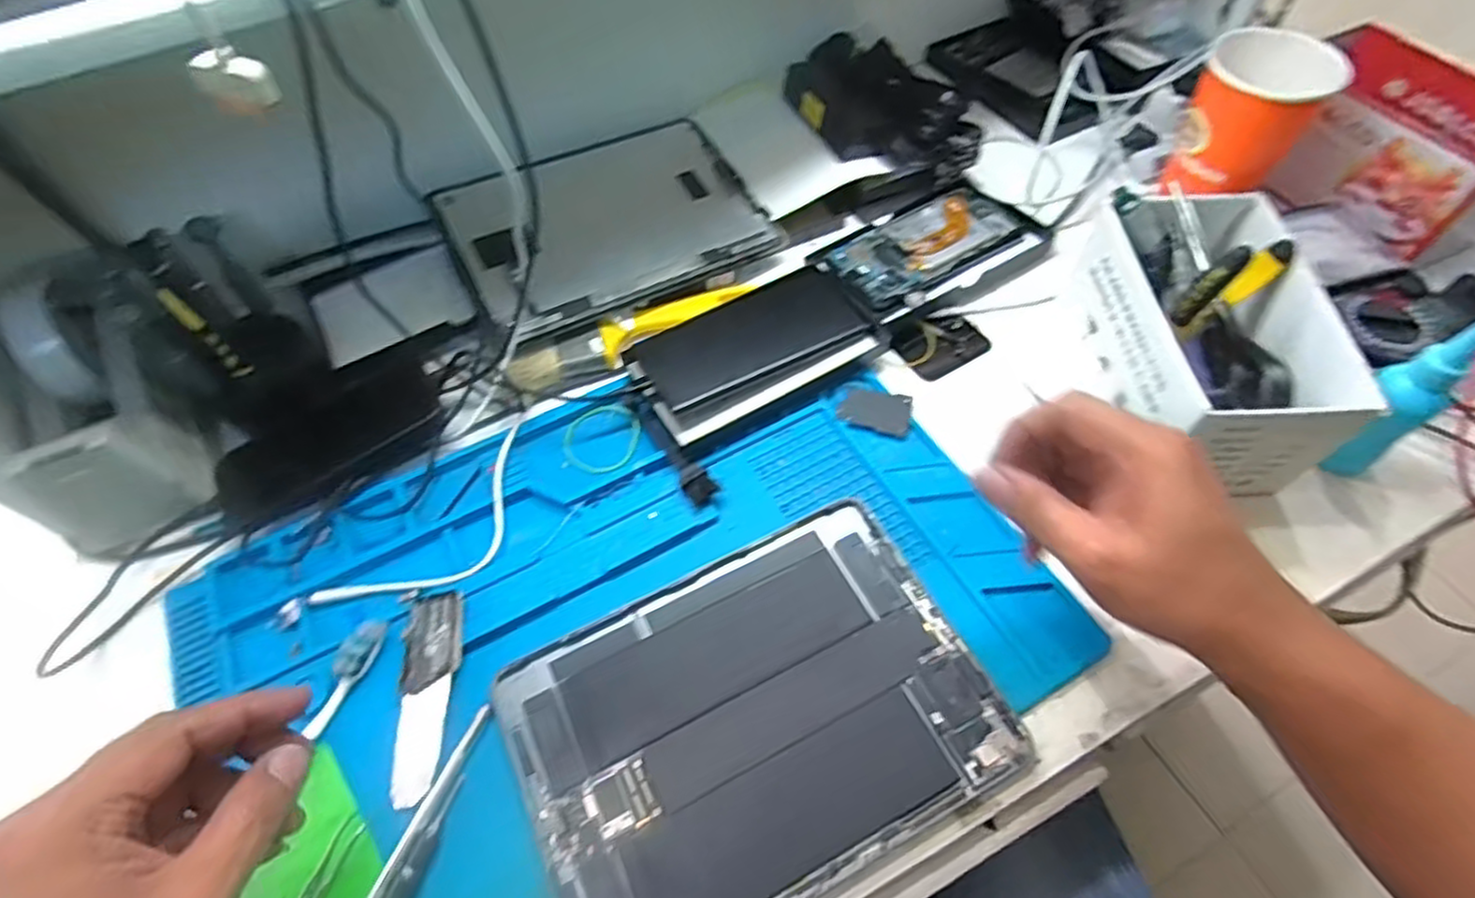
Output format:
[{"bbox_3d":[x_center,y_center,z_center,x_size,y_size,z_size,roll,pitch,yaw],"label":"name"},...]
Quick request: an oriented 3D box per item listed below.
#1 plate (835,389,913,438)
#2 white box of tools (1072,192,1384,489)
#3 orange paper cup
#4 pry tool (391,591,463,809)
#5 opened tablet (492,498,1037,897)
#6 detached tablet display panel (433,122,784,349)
[{"bbox_3d":[0.095,-0.027,0.484,0.048,0.004,0.033,10,58,10],"label":"plate"},{"bbox_3d":[0.291,-0.071,0.442,0.105,0.090,0.178,0,57,4],"label":"white box of tools"},{"bbox_3d":[0.374,-0.243,0.523,0.079,0.098,0.072,-2,57,3],"label":"orange paper cup"},{"bbox_3d":[-0.172,0.135,0.393,0.033,0.004,0.112,-10,57,-3],"label":"pry tool"},{"bbox_3d":[0.008,0.146,0.385,0.242,0.011,0.176,-25,58,-12],"label":"opened tablet"},{"bbox_3d":[-0.103,-0.183,0.563,0.237,0.009,0.167,-26,66,-18],"label":"detached tablet display panel"}]

